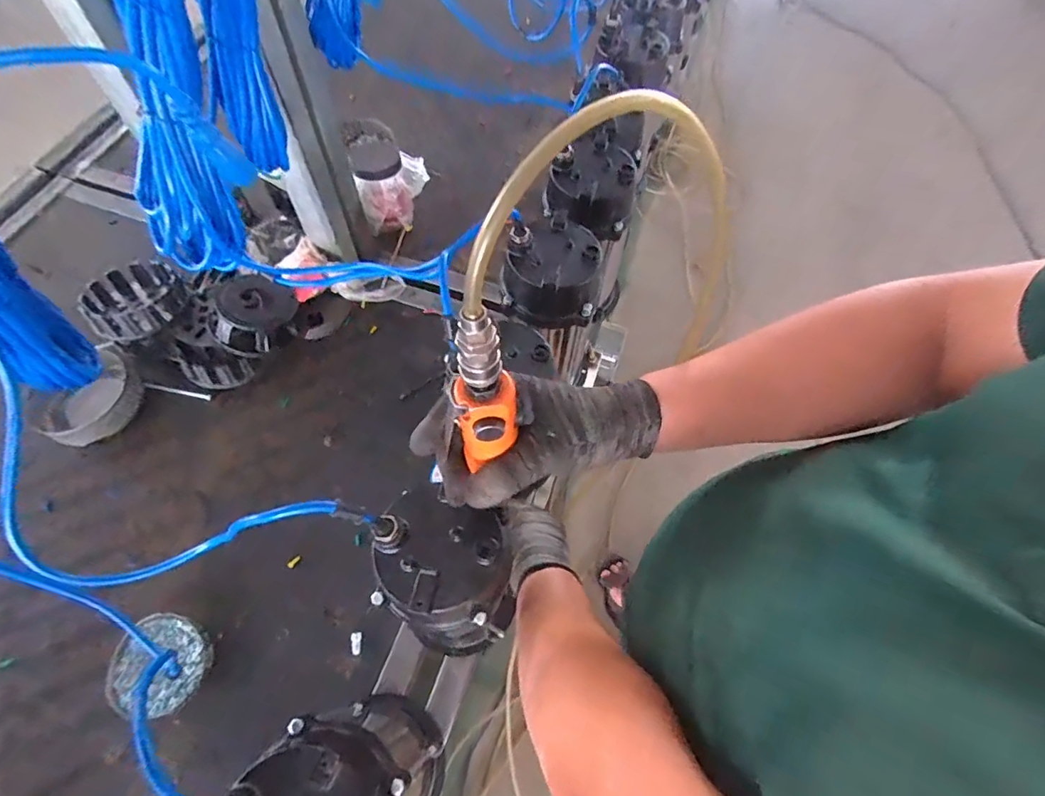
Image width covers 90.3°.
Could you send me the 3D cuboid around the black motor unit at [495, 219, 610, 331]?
[{"bbox_3d":[0.033,-0.155,0.625,0.119,0.075,0.116,-3,63,-4],"label":"black motor unit"}]

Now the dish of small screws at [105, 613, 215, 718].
[{"bbox_3d":[-0.425,0.311,0.607,0.110,0.036,0.102,1,62,-2],"label":"dish of small screws"}]

